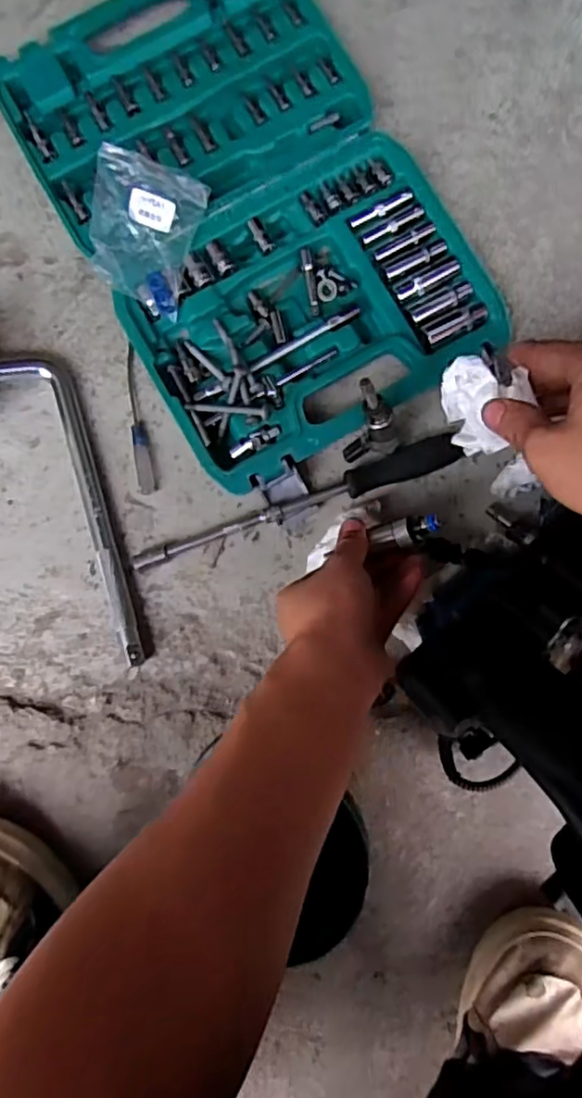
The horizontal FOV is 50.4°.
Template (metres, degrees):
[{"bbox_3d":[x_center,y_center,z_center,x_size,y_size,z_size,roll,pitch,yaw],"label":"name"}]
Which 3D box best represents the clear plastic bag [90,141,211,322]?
[{"bbox_3d":[-0.104,-0.226,0.440,0.067,0.053,0.092,18,86,3],"label":"clear plastic bag"}]

